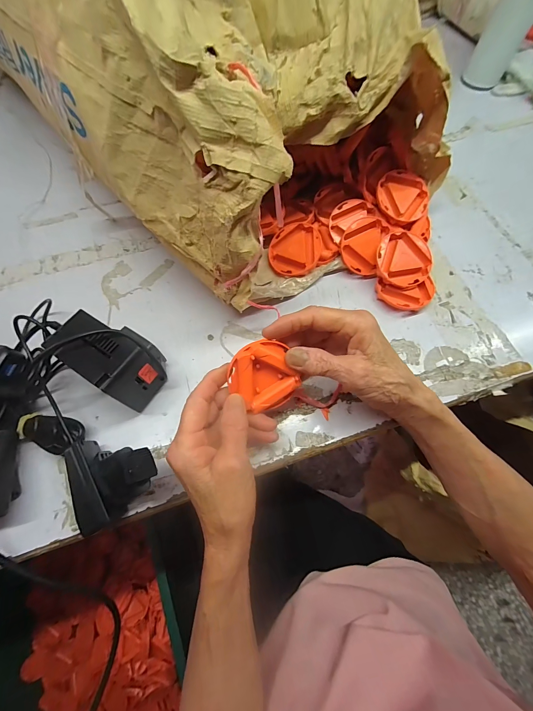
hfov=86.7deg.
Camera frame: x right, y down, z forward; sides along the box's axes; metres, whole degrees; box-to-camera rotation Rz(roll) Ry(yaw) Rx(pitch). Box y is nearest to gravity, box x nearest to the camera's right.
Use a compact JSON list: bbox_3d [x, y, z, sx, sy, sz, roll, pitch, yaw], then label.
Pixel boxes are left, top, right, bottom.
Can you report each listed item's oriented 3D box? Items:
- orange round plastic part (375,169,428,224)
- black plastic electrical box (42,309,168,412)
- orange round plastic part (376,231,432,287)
[{"bbox_3d":[0.162,-0.190,0.338,0.063,0.010,0.060,18,83,-3],"label":"orange round plastic part"},{"bbox_3d":[-0.137,0.005,0.262,0.074,0.077,0.054,30,70,12],"label":"black plastic electrical box"},{"bbox_3d":[0.156,-0.110,0.323,0.061,0.008,0.062,0,84,-3],"label":"orange round plastic part"}]

